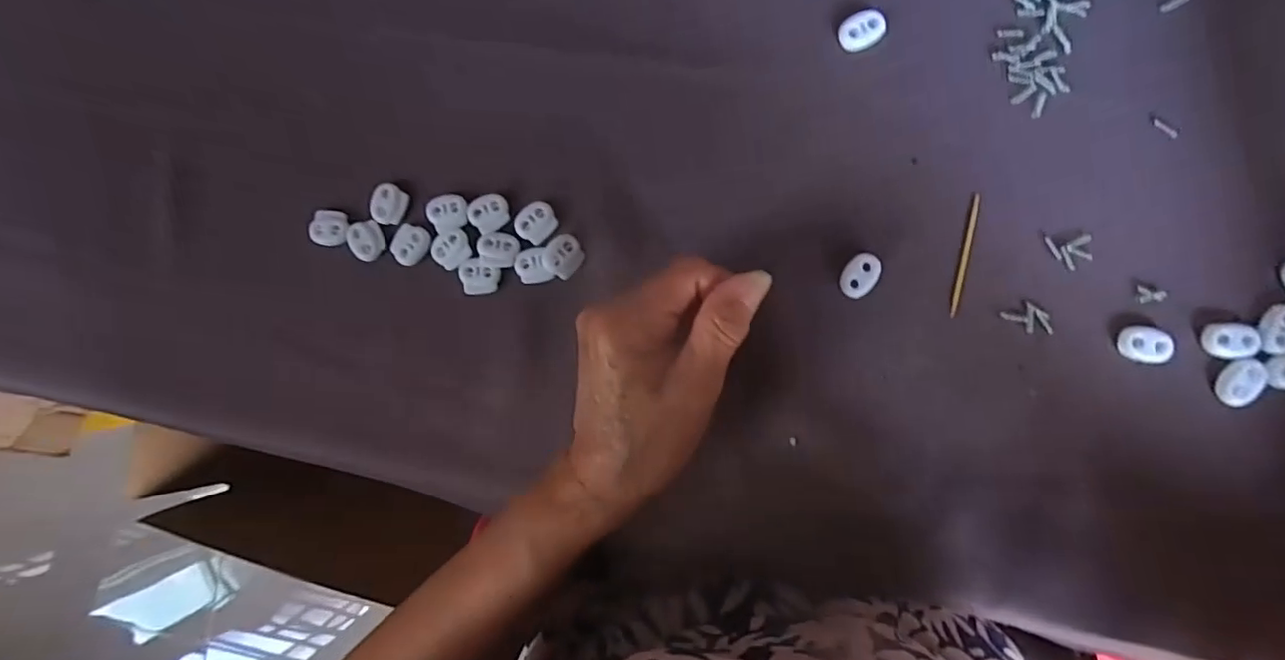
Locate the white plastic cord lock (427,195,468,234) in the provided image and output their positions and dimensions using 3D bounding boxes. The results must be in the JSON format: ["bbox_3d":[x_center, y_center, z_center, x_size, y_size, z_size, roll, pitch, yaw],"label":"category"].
[{"bbox_3d":[-0.107,-0.064,0.313,0.022,0.004,0.020,-15,88,7],"label":"white plastic cord lock"}]

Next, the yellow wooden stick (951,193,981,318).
[{"bbox_3d":[0.160,-0.037,0.285,0.004,0.004,0.061,12,91,7],"label":"yellow wooden stick"}]

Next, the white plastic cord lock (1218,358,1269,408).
[{"bbox_3d":[0.279,0.024,0.268,0.015,0.005,0.022,31,93,6],"label":"white plastic cord lock"}]

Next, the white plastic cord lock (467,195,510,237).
[{"bbox_3d":[-0.083,-0.063,0.312,0.022,0.004,0.021,-15,88,7],"label":"white plastic cord lock"}]

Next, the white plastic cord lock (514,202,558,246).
[{"bbox_3d":[-0.057,-0.058,0.310,0.022,0.005,0.019,-42,85,5],"label":"white plastic cord lock"}]

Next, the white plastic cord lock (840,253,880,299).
[{"bbox_3d":[0.109,-0.027,0.288,0.015,0.004,0.023,28,93,7],"label":"white plastic cord lock"}]

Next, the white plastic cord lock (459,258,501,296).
[{"bbox_3d":[-0.088,-0.029,0.313,0.022,0.004,0.019,2,90,7],"label":"white plastic cord lock"}]

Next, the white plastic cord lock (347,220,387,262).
[{"bbox_3d":[-0.154,-0.050,0.320,0.019,0.004,0.023,-35,85,6],"label":"white plastic cord lock"}]

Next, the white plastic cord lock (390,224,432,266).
[{"bbox_3d":[-0.128,-0.047,0.316,0.020,0.004,0.022,32,93,6],"label":"white plastic cord lock"}]

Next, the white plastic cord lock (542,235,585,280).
[{"bbox_3d":[-0.042,-0.040,0.305,0.019,0.006,0.021,40,94,6],"label":"white plastic cord lock"}]

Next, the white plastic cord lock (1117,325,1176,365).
[{"bbox_3d":[0.238,0.007,0.273,0.021,0.008,0.016,11,91,7],"label":"white plastic cord lock"}]

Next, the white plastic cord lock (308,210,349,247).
[{"bbox_3d":[-0.175,-0.057,0.325,0.021,0.008,0.020,9,91,7],"label":"white plastic cord lock"}]

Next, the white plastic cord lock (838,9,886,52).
[{"bbox_3d":[0.111,-0.151,0.290,0.023,0.004,0.017,-21,87,6],"label":"white plastic cord lock"}]

